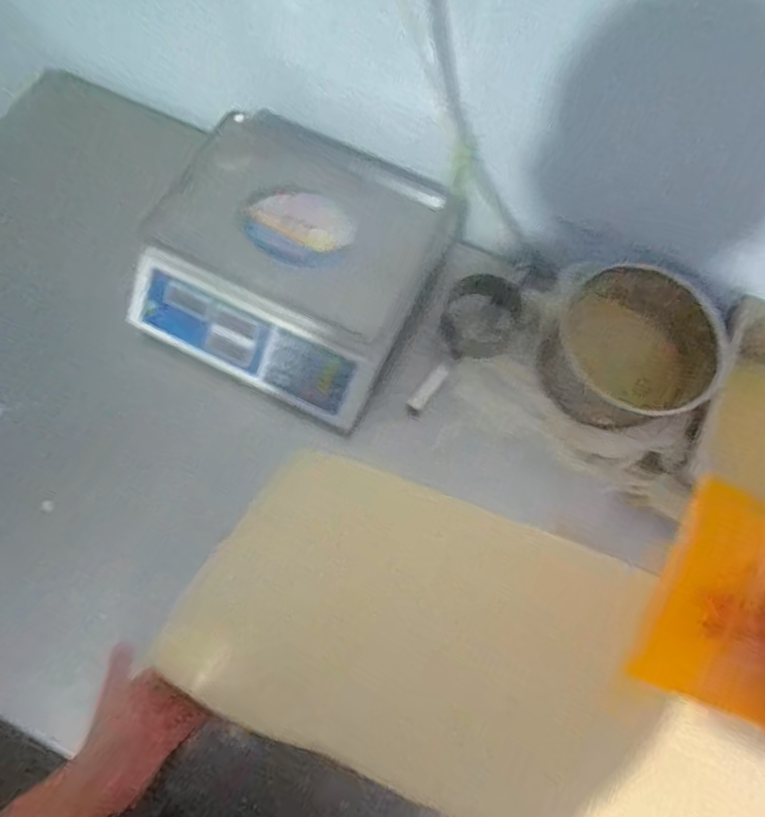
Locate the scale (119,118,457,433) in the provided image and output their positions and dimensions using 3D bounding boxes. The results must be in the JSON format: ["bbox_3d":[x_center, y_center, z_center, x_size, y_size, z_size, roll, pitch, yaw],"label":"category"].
[{"bbox_3d":[-0.109,-0.199,0.743,0.352,0.130,0.357,25,72,7],"label":"scale"}]

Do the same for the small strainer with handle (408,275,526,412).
[{"bbox_3d":[0.109,-0.084,0.753,0.099,0.031,0.212,34,88,9],"label":"small strainer with handle"}]

